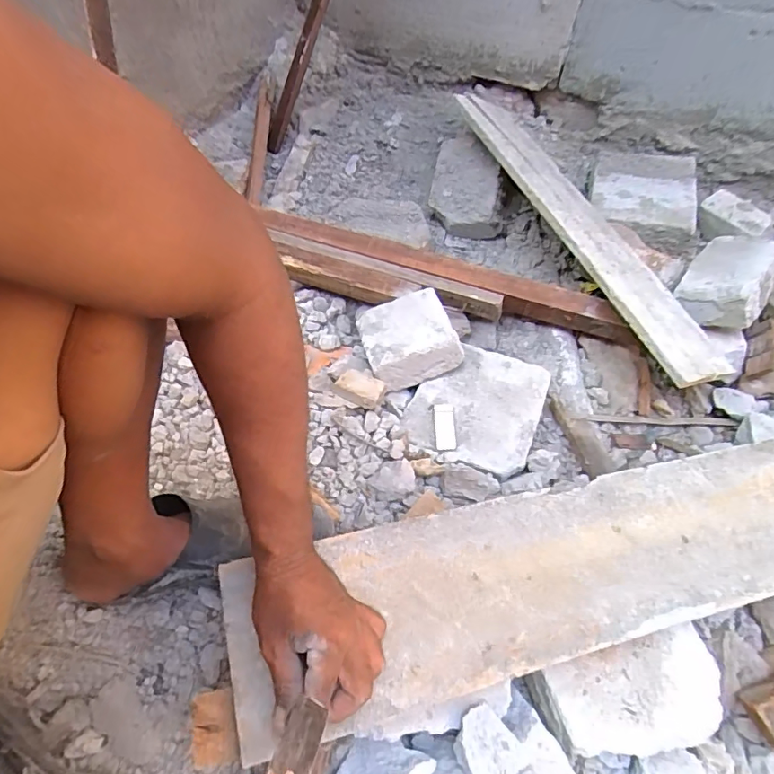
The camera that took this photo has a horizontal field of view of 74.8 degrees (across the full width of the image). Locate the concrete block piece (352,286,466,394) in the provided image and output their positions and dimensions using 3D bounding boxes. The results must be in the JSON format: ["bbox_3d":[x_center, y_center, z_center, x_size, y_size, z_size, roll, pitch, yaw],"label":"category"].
[{"bbox_3d":[0.029,-0.085,0.812,0.143,0.069,0.148,-18,62,-11],"label":"concrete block piece"}]

